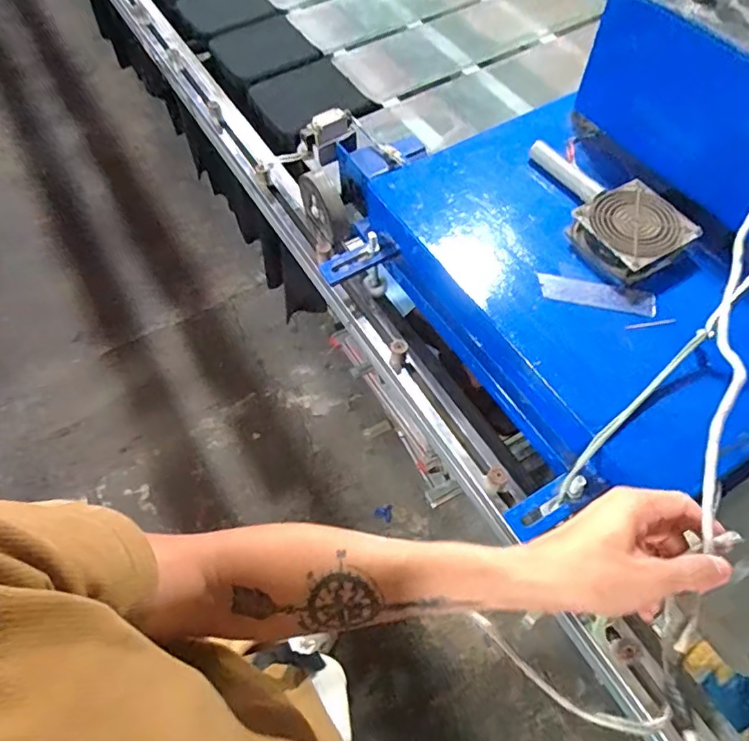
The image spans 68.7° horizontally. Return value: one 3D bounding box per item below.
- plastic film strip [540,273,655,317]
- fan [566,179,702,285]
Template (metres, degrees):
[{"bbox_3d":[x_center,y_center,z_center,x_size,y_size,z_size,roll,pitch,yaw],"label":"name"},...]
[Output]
[{"bbox_3d":[0.285,-0.098,0.707,0.143,0.004,0.040,12,61,11],"label":"plastic film strip"},{"bbox_3d":[0.345,-0.187,0.735,0.132,0.042,0.119,-28,63,-16],"label":"fan"}]

